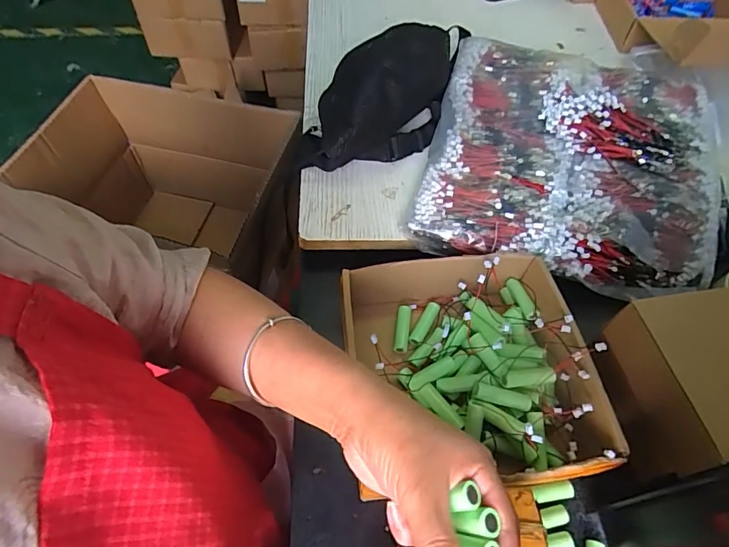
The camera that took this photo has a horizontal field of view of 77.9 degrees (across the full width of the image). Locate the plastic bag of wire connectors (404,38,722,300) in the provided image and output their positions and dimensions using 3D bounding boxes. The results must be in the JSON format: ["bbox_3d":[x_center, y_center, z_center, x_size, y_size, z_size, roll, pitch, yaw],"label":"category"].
[{"bbox_3d":[0.246,-0.149,0.530,0.322,0.070,0.349,15,57,7],"label":"plastic bag of wire connectors"}]

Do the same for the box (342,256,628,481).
[{"bbox_3d":[0.090,0.084,0.414,0.202,0.073,0.207,-5,57,-6],"label":"box"}]

